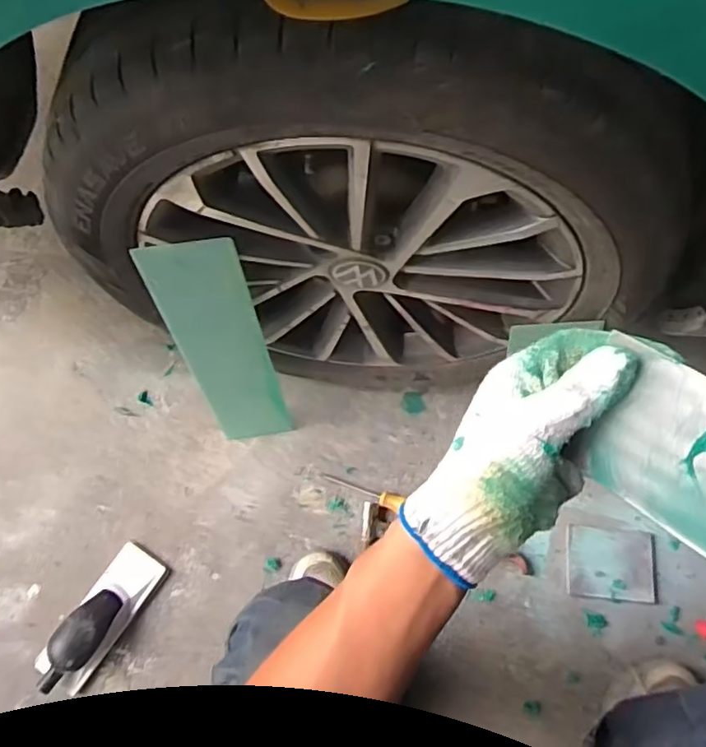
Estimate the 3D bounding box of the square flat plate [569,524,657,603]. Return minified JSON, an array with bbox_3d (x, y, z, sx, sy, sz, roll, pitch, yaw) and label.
[{"bbox_3d":[0.372,0.273,0.889,0.117,0.008,0.097,3,72,10],"label":"square flat plate"}]

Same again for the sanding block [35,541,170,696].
[{"bbox_3d":[-0.351,0.335,0.849,0.078,0.052,0.207,32,75,11],"label":"sanding block"}]

